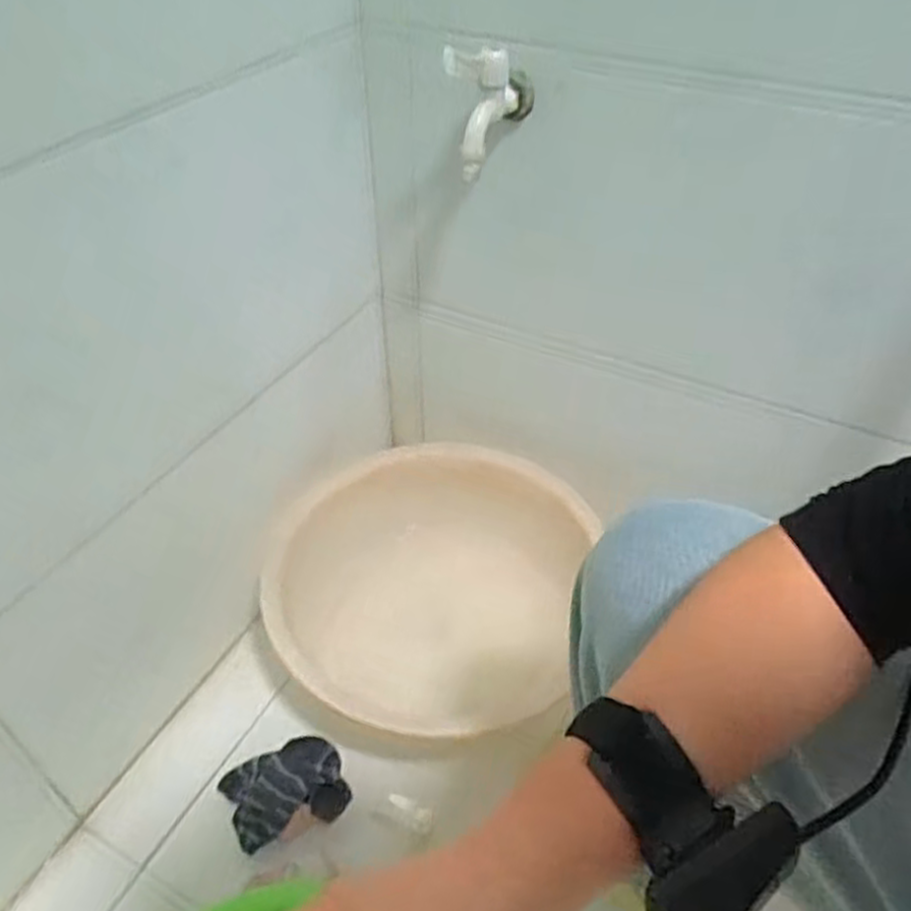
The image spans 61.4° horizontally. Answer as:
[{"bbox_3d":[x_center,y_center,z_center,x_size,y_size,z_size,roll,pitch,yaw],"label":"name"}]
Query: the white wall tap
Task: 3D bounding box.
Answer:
[{"bbox_3d":[0.029,-0.303,0.675,0.063,0.097,0.088,11,45,12],"label":"white wall tap"}]

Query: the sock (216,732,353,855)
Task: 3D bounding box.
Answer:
[{"bbox_3d":[-0.170,0.324,0.748,0.125,0.072,0.076,-10,45,-10],"label":"sock"}]

